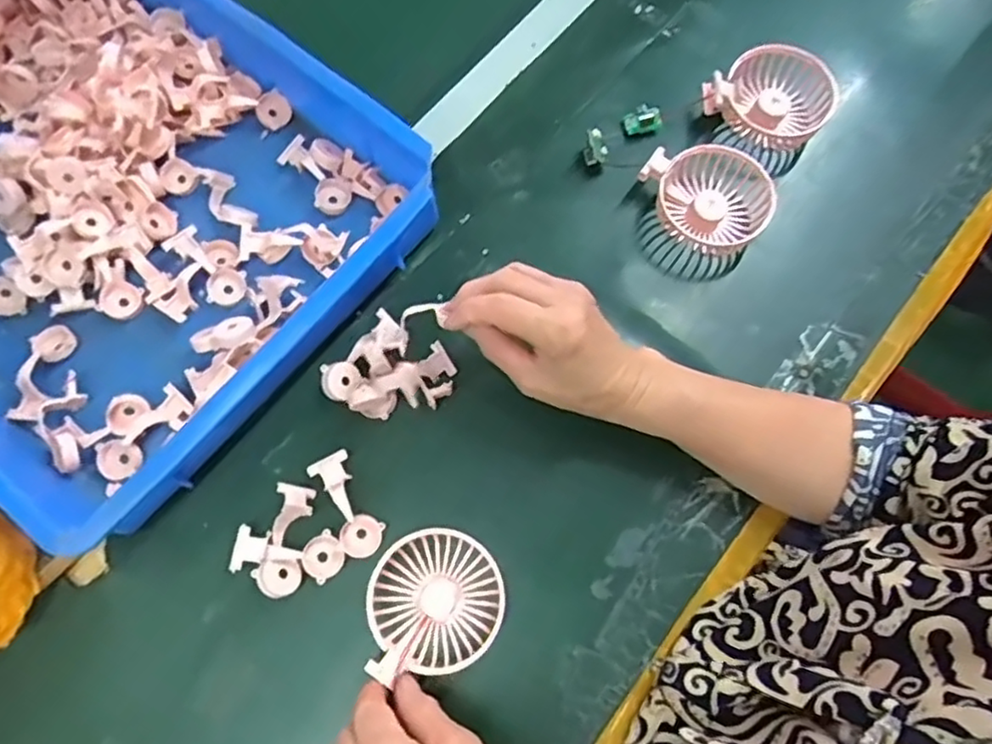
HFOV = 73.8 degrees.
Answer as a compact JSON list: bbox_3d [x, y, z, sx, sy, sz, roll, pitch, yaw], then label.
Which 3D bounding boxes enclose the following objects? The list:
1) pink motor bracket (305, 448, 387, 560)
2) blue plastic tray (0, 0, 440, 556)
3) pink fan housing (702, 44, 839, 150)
[{"bbox_3d":[-0.106,0.093,0.468,0.031,0.016,0.076,-29,73,-8],"label":"pink motor bracket"},{"bbox_3d":[-0.362,-0.181,0.535,0.561,0.086,0.370,39,77,13],"label":"blue plastic tray"},{"bbox_3d":[0.238,-0.237,0.572,0.103,0.050,0.083,26,74,10],"label":"pink fan housing"}]

